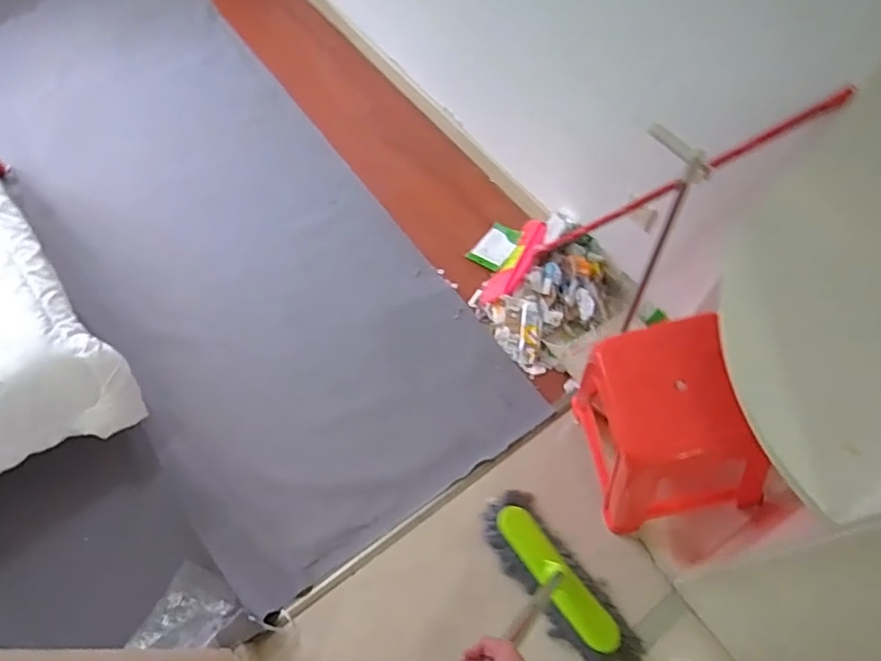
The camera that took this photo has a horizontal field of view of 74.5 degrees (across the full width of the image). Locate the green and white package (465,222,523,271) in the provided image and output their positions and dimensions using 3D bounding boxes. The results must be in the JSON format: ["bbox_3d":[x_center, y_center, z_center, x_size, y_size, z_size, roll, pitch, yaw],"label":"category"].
[{"bbox_3d":[0.175,-0.265,1.800,0.139,0.028,0.173,26,61,35],"label":"green and white package"}]

